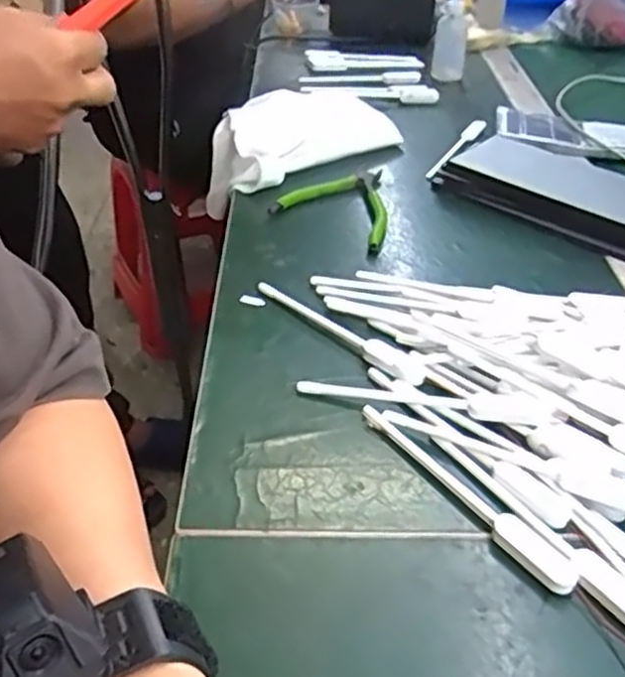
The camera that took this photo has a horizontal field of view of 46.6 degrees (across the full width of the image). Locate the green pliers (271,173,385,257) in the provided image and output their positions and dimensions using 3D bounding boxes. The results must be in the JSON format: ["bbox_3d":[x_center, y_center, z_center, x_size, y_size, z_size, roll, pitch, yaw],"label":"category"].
[{"bbox_3d":[0.036,-0.118,0.619,0.108,0.020,0.102,23,46,28],"label":"green pliers"}]

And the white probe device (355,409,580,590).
[{"bbox_3d":[0.076,0.077,0.378,0.016,0.005,0.143,-27,45,-26],"label":"white probe device"}]

